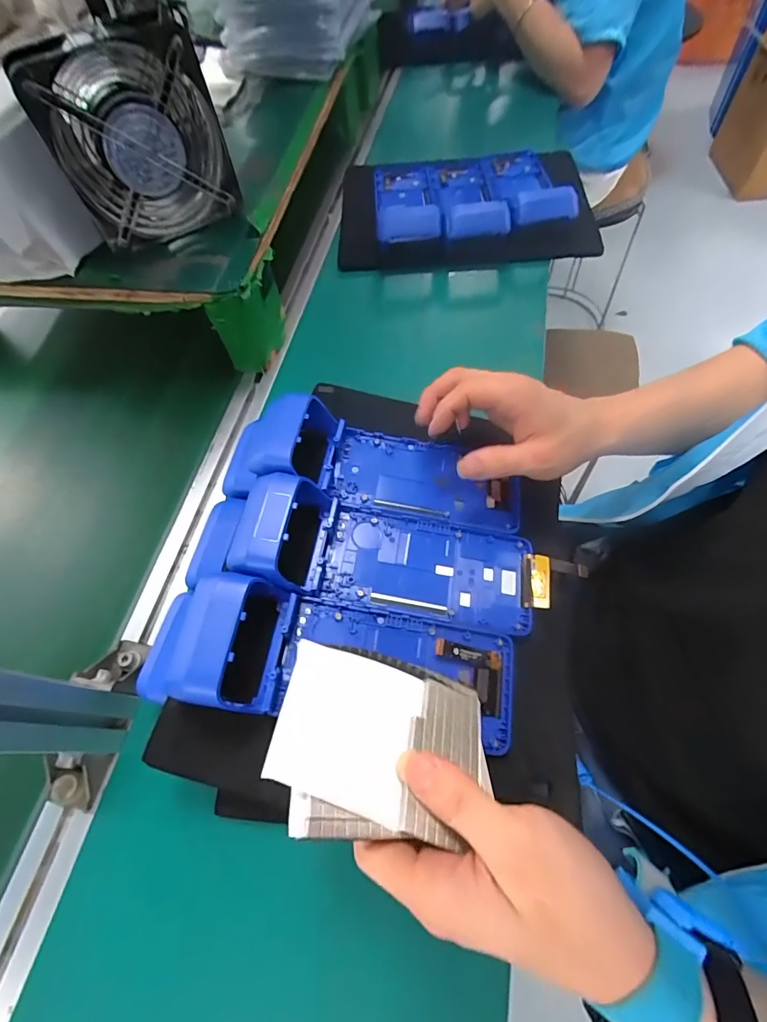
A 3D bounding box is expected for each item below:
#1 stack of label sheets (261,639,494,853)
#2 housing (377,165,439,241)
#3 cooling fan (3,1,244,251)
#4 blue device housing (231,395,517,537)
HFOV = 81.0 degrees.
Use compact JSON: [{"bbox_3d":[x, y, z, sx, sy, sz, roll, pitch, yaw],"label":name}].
[{"bbox_3d":[0.004,0.118,0.233,0.120,0.009,0.089,22,39,-16],"label":"stack of label sheets"},{"bbox_3d":[0.028,-0.433,0.615,0.083,0.035,0.217,-4,53,-1],"label":"housing"},{"bbox_3d":[-0.222,-0.339,0.415,0.144,0.145,0.054,-23,62,-6],"label":"cooling fan"},{"bbox_3d":[-0.008,-0.041,0.382,0.242,0.071,0.093,7,63,9],"label":"blue device housing"}]

